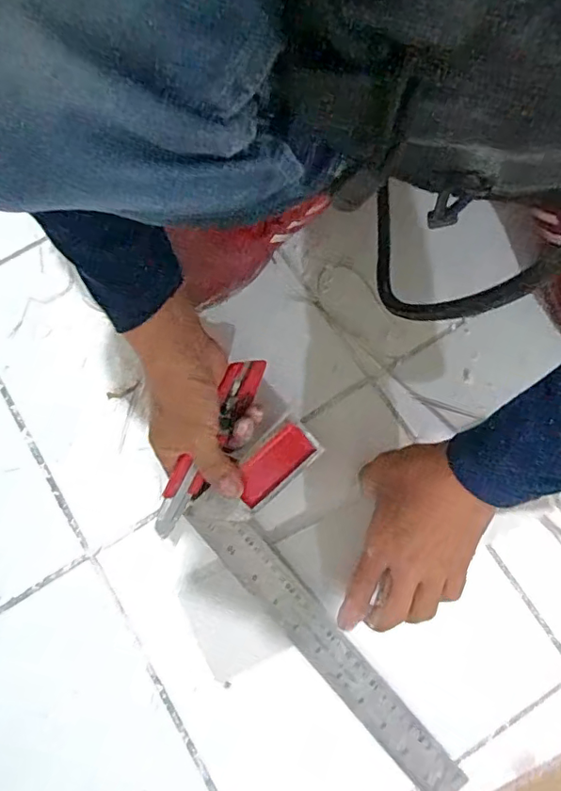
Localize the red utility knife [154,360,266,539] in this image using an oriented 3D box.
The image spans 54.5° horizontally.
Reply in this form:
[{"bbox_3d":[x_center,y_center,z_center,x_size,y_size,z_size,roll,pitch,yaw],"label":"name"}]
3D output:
[{"bbox_3d":[-0.060,0.040,0.455,0.026,0.017,0.165,26,81,8],"label":"red utility knife"}]

